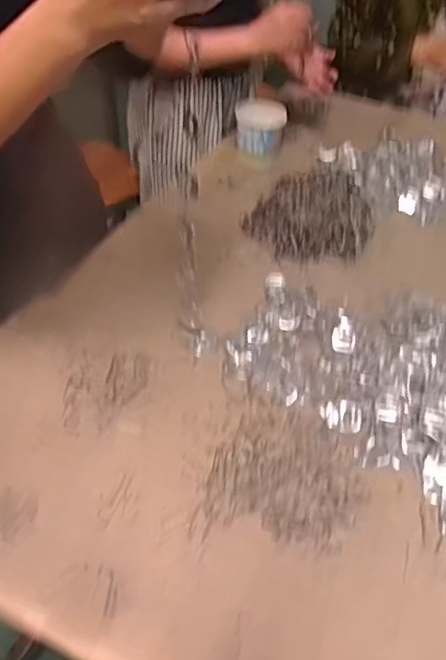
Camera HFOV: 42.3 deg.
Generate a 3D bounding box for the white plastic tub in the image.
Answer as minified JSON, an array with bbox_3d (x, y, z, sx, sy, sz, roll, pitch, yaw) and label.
[{"bbox_3d":[0.069,-0.370,1.077,0.091,0.085,0.083,2,44,-2],"label":"white plastic tub"}]

